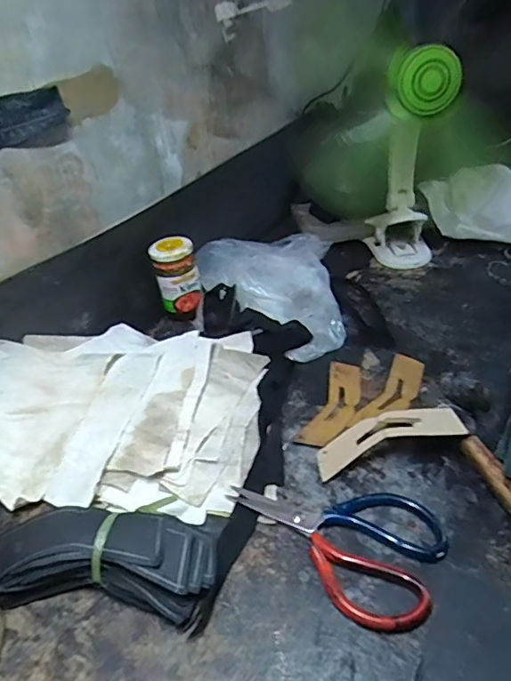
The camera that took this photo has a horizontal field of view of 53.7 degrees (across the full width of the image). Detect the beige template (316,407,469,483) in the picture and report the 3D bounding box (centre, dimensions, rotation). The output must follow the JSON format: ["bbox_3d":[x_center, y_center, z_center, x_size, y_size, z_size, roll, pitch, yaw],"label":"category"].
[{"bbox_3d":[0.128,0.094,0.500,0.142,0.010,0.046,-21,45,7],"label":"beige template"}]

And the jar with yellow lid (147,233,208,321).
[{"bbox_3d":[-0.108,-0.085,0.714,0.059,0.109,0.056,-4,38,3],"label":"jar with yellow lid"}]

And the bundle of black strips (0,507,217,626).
[{"bbox_3d":[-0.128,0.185,0.432,0.185,0.036,0.079,0,39,10],"label":"bundle of black strips"}]

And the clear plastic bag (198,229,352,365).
[{"bbox_3d":[0.044,-0.088,0.740,0.192,0.059,0.266,-32,44,-28],"label":"clear plastic bag"}]

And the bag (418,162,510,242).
[{"bbox_3d":[0.437,-0.214,0.820,0.320,0.093,0.134,7,40,17],"label":"bag"}]

